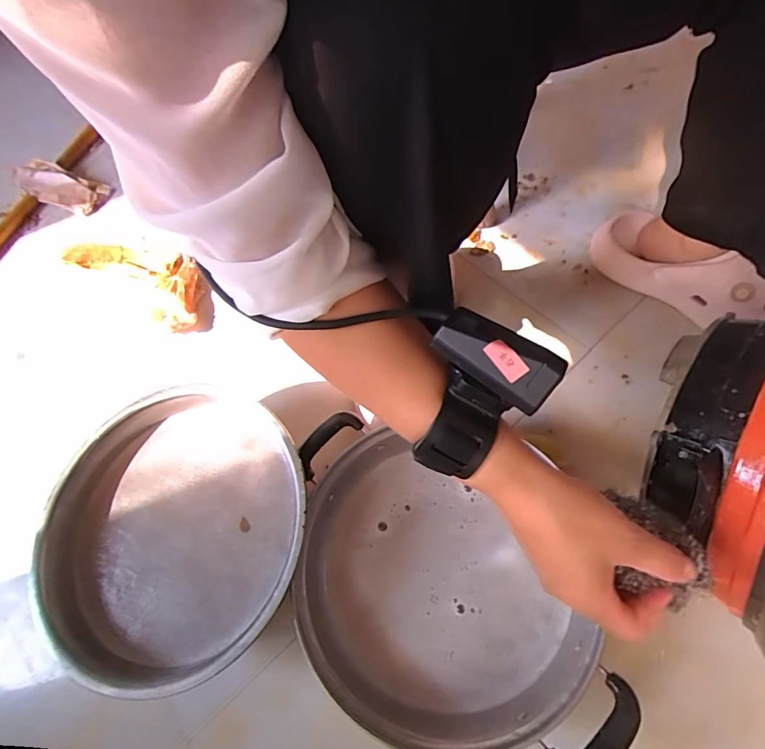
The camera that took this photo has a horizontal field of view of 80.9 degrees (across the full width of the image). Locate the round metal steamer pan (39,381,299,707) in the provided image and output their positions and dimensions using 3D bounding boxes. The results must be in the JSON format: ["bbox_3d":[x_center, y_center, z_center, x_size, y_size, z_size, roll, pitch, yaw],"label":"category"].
[{"bbox_3d":[-0.211,0.152,0.463,0.268,0.080,0.279,-4,66,9],"label":"round metal steamer pan"}]

